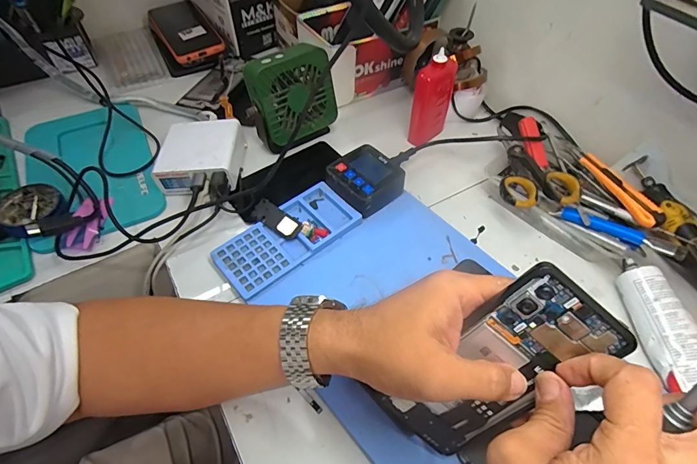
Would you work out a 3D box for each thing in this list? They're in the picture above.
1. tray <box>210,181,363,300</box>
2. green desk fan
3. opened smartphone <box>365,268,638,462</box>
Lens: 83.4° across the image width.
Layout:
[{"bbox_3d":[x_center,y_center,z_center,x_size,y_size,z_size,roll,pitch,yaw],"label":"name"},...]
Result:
[{"bbox_3d":[-0.062,0.006,0.414,0.150,0.017,0.069,-35,61,-24],"label":"tray"},{"bbox_3d":[-0.072,-0.167,0.479,0.099,0.104,0.048,-34,44,-17],"label":"green desk fan"},{"bbox_3d":[0.090,0.096,0.261,0.079,0.167,0.007,44,27,-4],"label":"opened smartphone"}]

